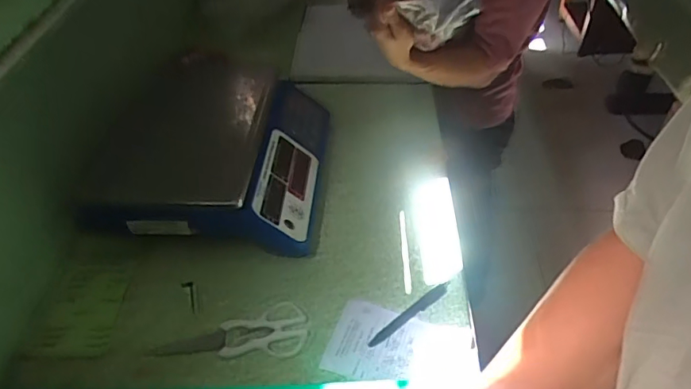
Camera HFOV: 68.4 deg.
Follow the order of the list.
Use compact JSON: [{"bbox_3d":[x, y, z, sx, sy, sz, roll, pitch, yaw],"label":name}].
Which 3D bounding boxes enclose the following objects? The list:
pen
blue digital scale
[{"bbox_3d":[0.083,0.156,0.662,0.131,0.005,0.015,-31,52,-24],"label":"pen"},{"bbox_3d":[-0.202,-0.061,0.810,0.322,0.127,0.310,0,46,4],"label":"blue digital scale"}]

